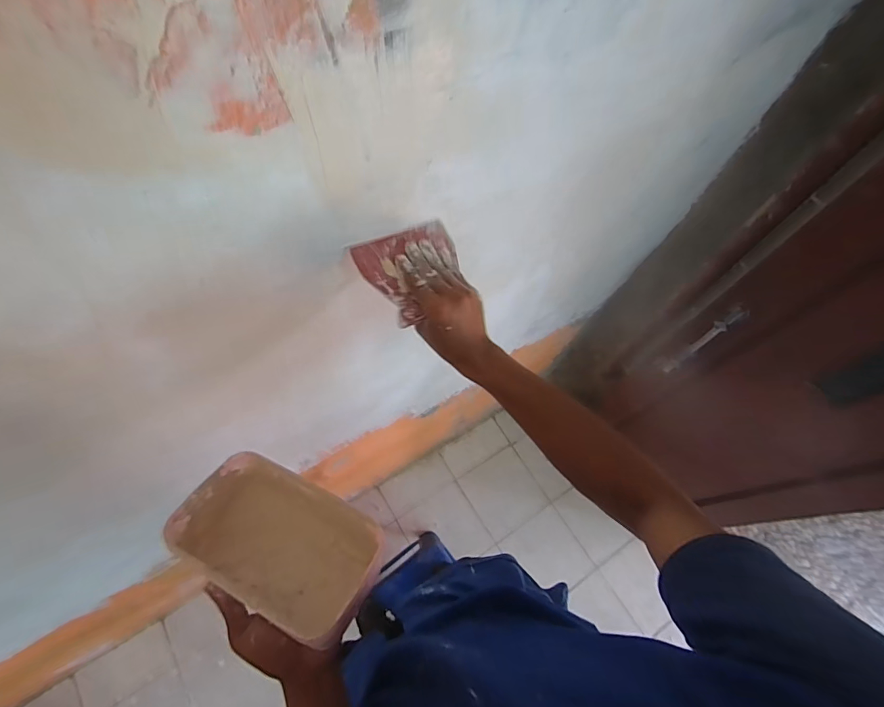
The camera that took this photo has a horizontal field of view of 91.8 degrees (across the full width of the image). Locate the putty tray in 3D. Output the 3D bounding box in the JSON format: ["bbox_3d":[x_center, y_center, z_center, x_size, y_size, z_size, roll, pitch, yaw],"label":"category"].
[{"bbox_3d":[-0.154,0.182,0.412,0.187,0.054,0.112,26,66,9],"label":"putty tray"}]

